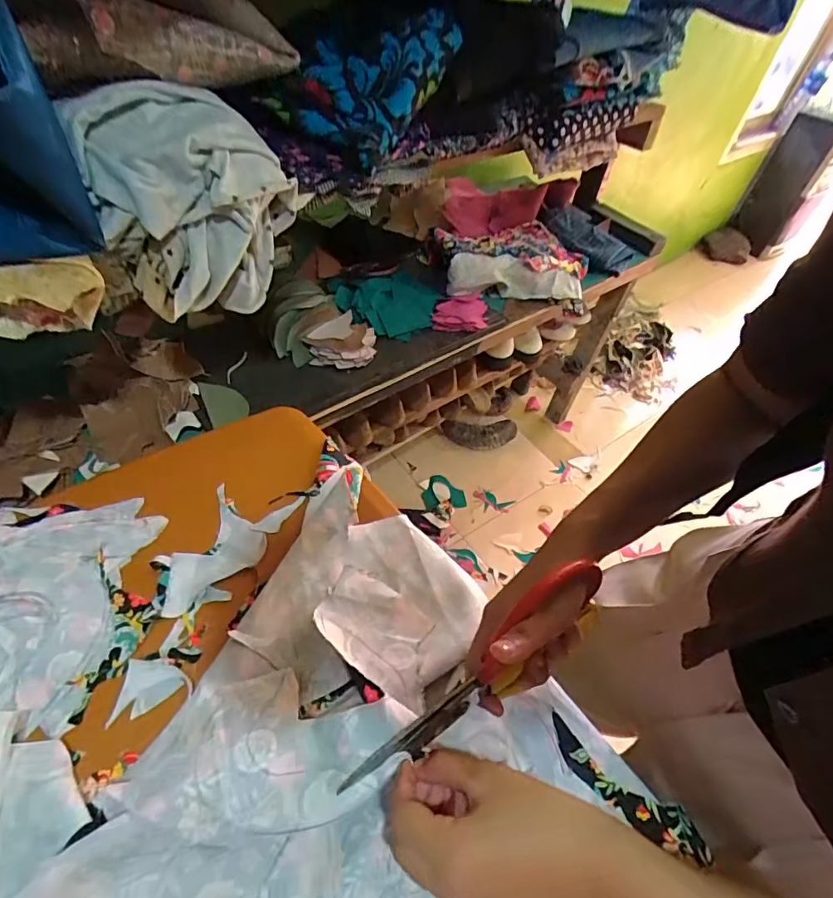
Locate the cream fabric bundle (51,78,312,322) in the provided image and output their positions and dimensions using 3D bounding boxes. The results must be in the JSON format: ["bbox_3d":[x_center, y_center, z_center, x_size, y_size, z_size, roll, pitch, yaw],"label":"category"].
[{"bbox_3d":[-0.216,-0.249,0.495,0.108,0.167,0.194,40,56,23],"label":"cream fabric bundle"}]

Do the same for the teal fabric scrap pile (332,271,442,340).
[{"bbox_3d":[-0.047,-0.251,0.834,0.174,0.035,0.154,-12,53,-17],"label":"teal fabric scrap pile"}]

